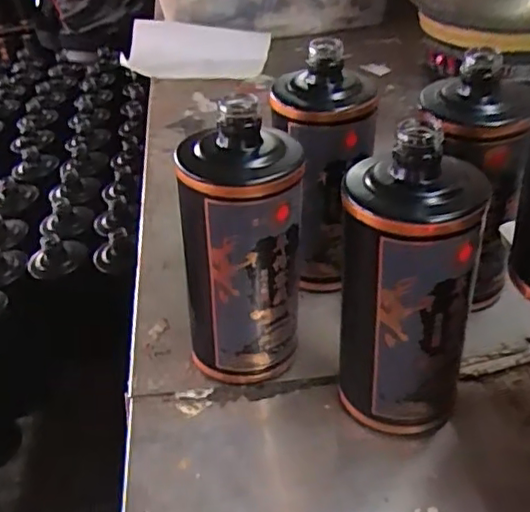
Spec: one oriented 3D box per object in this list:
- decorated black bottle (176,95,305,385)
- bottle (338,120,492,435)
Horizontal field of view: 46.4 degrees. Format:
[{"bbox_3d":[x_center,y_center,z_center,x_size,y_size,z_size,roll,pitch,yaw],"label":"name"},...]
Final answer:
[{"bbox_3d":[-0.016,-0.002,0.414,0.081,0.188,0.065,-8,37,-6],"label":"decorated black bottle"},{"bbox_3d":[0.084,0.019,0.377,0.078,0.190,0.074,4,38,11],"label":"bottle"}]

